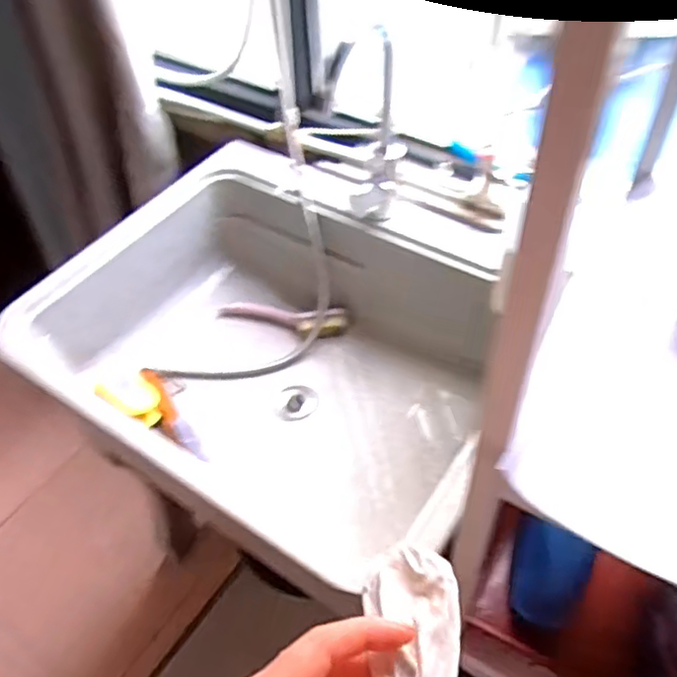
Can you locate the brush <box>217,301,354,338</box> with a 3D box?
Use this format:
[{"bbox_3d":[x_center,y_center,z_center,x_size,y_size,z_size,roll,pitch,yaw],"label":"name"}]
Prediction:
[{"bbox_3d":[-0.093,-0.038,1.092,0.222,0.033,0.042,7,49,11],"label":"brush"}]

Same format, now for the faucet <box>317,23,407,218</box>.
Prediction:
[{"bbox_3d":[0.040,-0.258,0.844,0.068,0.302,0.165,9,50,13],"label":"faucet"}]

